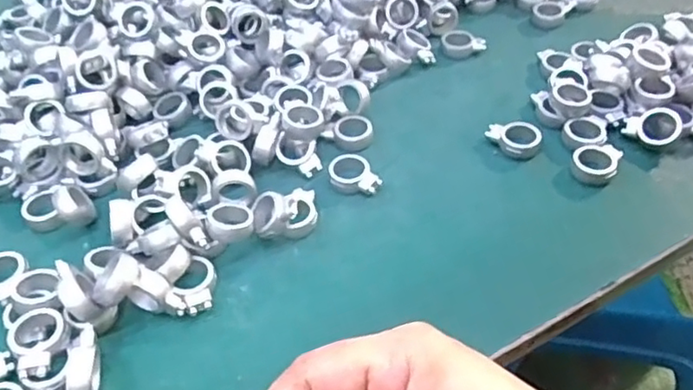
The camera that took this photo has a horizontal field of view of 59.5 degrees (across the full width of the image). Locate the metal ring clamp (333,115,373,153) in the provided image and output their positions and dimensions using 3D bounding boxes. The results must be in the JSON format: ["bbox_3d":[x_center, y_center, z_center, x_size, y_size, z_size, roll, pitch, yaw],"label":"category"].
[{"bbox_3d":[0.005,-0.042,0.401,0.025,0.008,0.027,0,46,1],"label":"metal ring clamp"}]

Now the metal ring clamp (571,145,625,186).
[{"bbox_3d":[0.153,-0.021,0.373,0.026,0.011,0.033,27,53,25],"label":"metal ring clamp"}]

